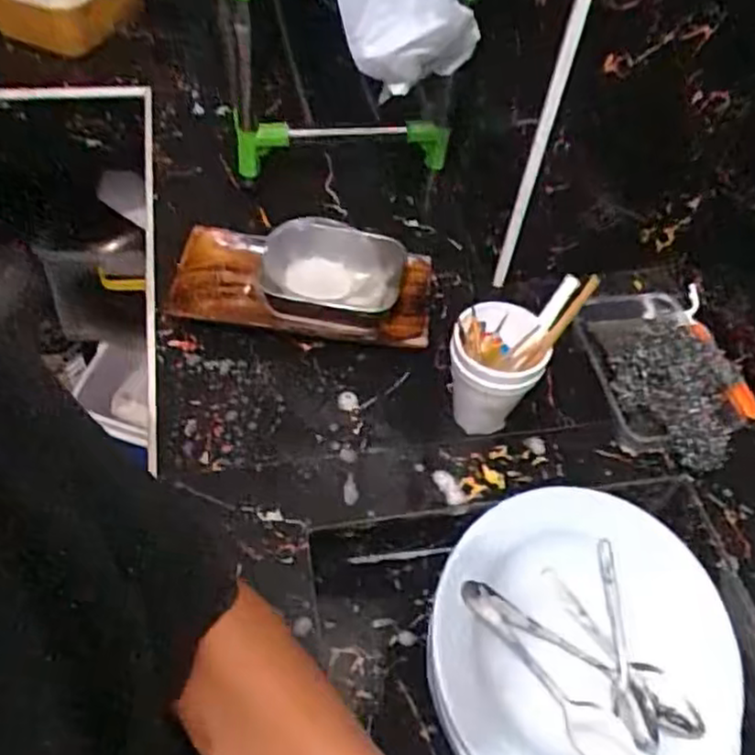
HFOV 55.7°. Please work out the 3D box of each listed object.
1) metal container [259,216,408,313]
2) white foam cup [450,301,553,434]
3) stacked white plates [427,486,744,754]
[{"bbox_3d":[-0.051,-0.103,0.717,0.138,0.056,0.108,18,53,8],"label":"metal container"},{"bbox_3d":[0.100,-0.004,0.622,0.076,0.122,0.074,3,52,-4],"label":"white foam cup"},{"bbox_3d":[0.170,0.227,0.584,0.258,0.040,0.258,5,62,-10],"label":"stacked white plates"}]

